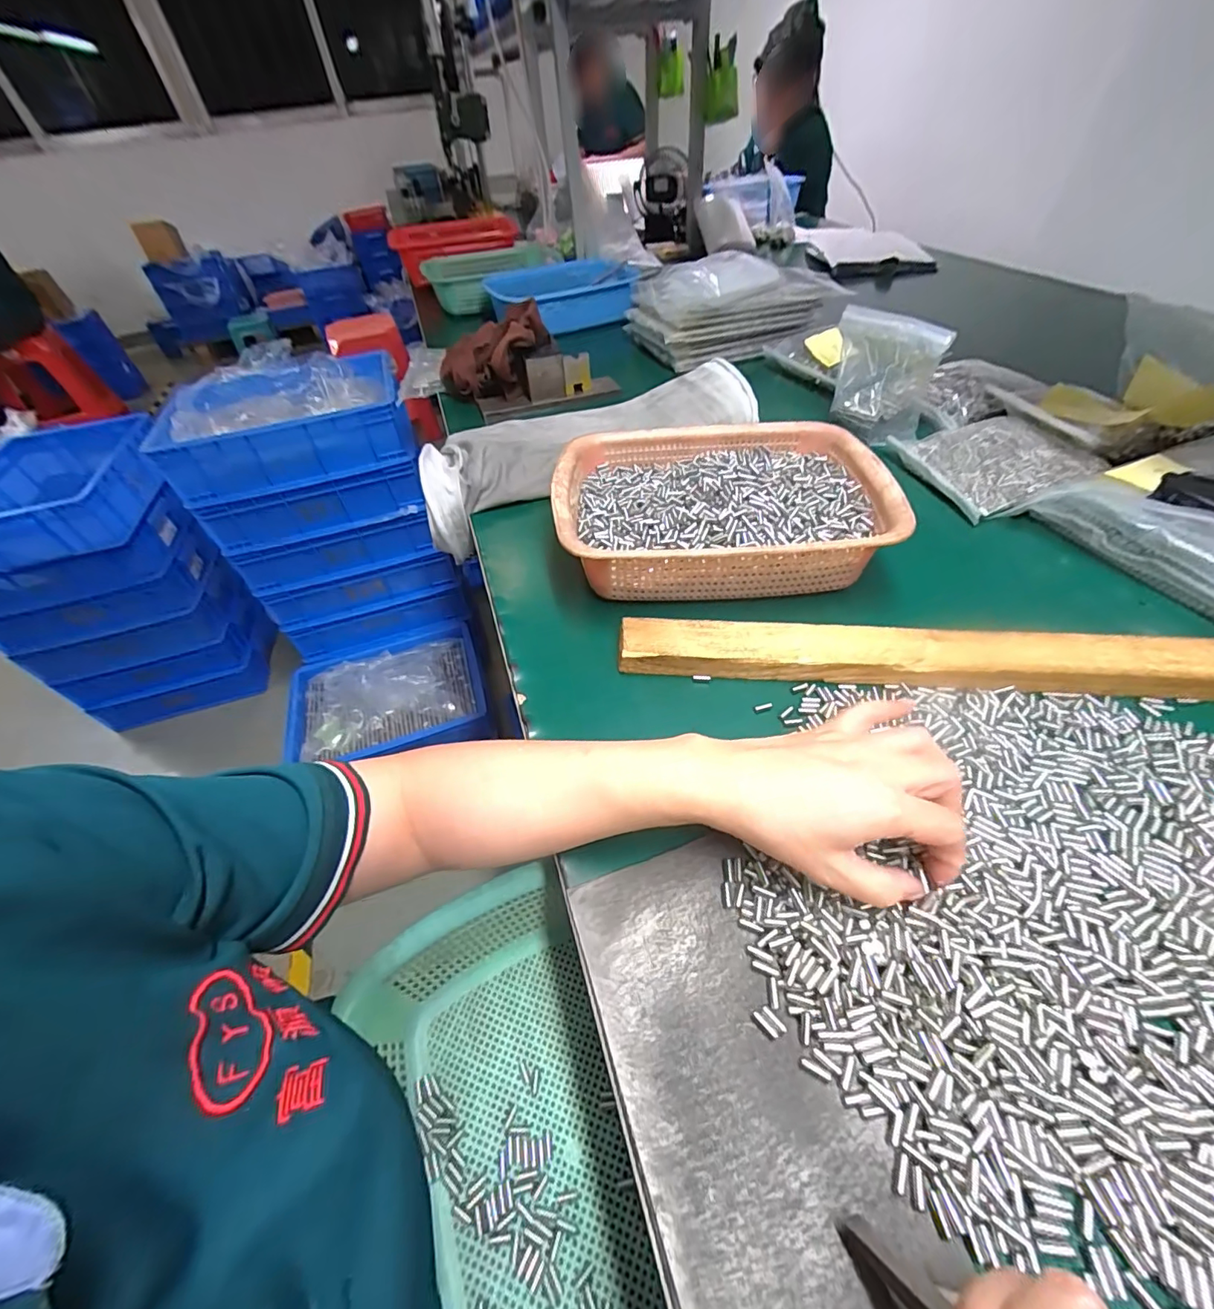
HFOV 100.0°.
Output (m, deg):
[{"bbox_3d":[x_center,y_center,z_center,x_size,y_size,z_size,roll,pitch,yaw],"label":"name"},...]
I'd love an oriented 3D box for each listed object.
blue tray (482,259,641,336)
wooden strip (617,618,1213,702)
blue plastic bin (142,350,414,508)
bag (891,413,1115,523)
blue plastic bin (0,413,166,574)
[{"bbox_3d":[-0.087,-0.692,0.984,0.268,0.070,0.184,-20,50,-10],"label":"blue tray"},{"bbox_3d":[0.227,-0.001,0.372,0.431,0.016,0.043,1,50,8],"label":"wooden strip"},{"bbox_3d":[-0.570,-0.420,0.924,0.382,0.120,0.242,-20,50,-10],"label":"blue plastic bin"},{"bbox_3d":[0.435,-0.212,0.554,0.176,0.029,0.147,-14,49,-5],"label":"bag"},{"bbox_3d":[-1.067,-0.313,0.996,0.309,0.123,0.334,-16,50,-7],"label":"blue plastic bin"}]

